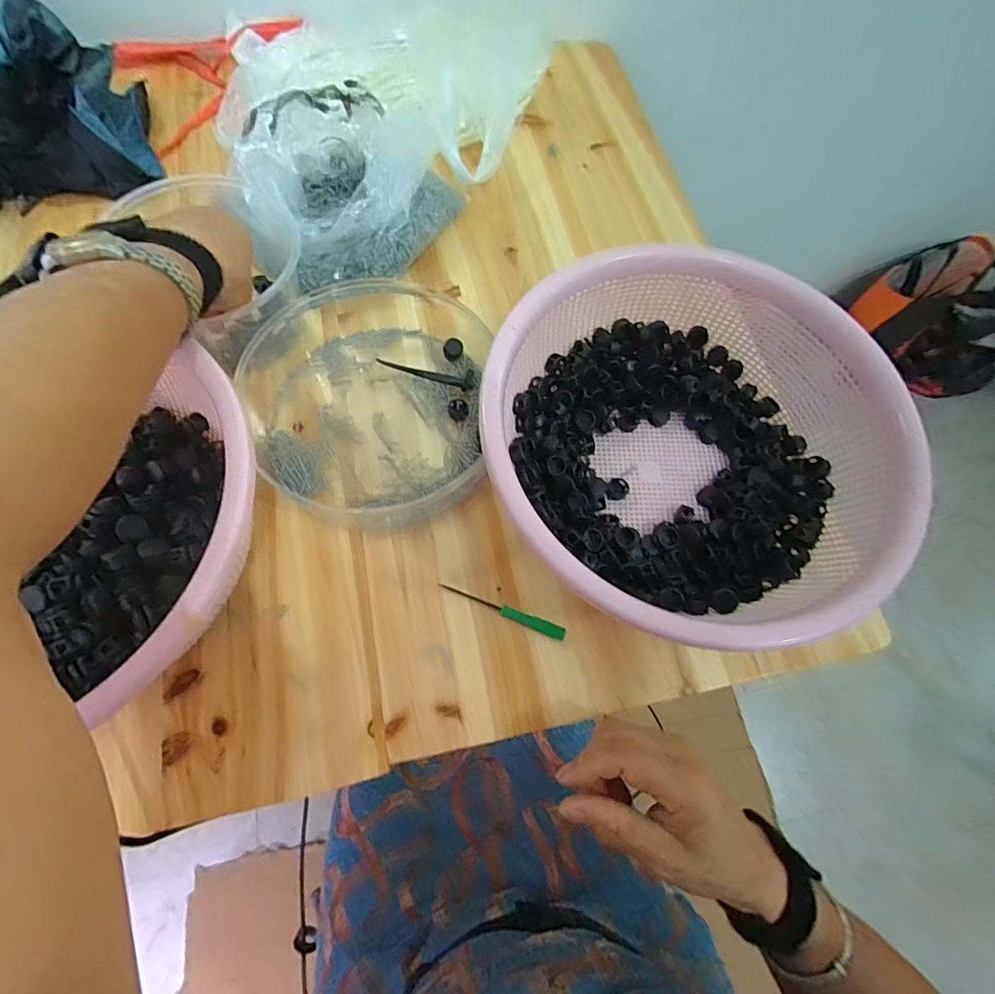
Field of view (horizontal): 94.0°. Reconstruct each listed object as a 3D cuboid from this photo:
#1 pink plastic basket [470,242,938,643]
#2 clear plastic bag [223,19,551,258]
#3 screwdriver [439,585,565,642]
[{"bbox_3d":[0.127,-0.035,0.336,0.269,0.103,0.264,1,69,-4],"label":"pink plastic basket"},{"bbox_3d":[-0.094,-0.367,0.464,0.179,0.092,0.327,32,71,8],"label":"clear plastic bag"},{"bbox_3d":[0.003,0.084,0.340,0.096,0.006,0.010,21,69,4],"label":"screwdriver"}]

